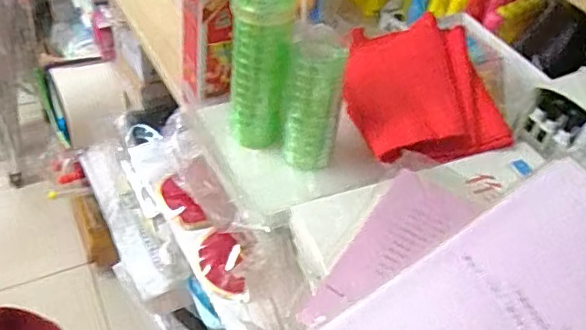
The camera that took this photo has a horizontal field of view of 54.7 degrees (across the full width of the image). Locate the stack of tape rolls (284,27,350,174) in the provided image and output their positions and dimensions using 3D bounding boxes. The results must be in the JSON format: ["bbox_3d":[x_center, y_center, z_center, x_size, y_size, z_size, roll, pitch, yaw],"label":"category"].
[{"bbox_3d":[0.019,-0.059,0.552,0.053,0.126,0.057,5,45,-2],"label":"stack of tape rolls"}]

